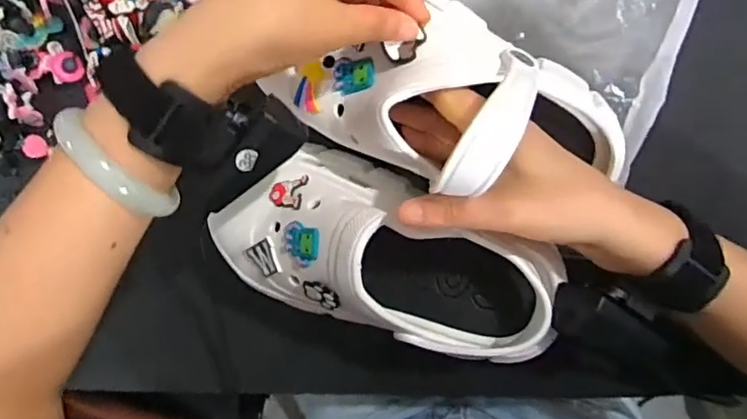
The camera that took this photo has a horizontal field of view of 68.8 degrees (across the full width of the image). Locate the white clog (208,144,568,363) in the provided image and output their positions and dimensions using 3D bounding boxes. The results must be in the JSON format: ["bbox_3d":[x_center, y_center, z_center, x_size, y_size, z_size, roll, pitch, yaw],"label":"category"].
[{"bbox_3d":[0.004,0.030,0.345,0.223,0.077,0.101,21,94,4],"label":"white clog"}]

